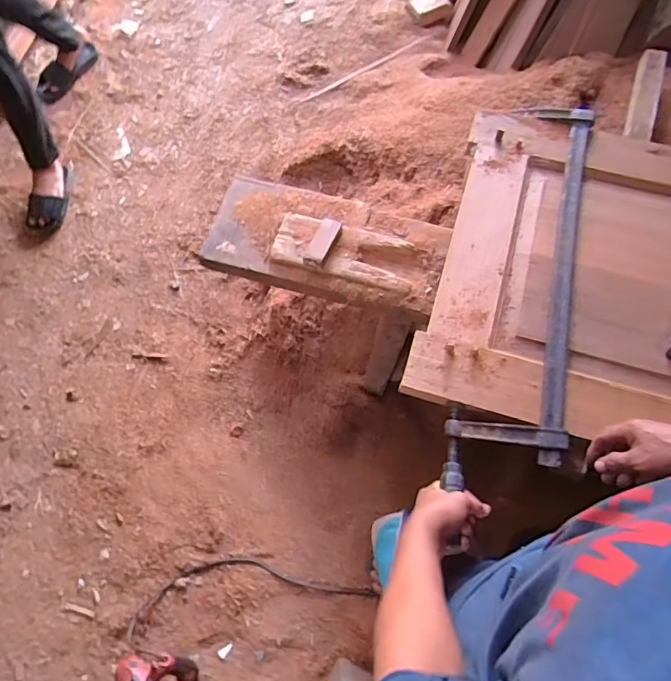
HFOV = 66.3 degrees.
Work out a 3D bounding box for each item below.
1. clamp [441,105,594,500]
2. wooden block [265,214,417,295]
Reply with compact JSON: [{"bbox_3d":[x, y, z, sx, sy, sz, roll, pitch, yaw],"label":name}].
[{"bbox_3d":[0.326,-0.110,0.836,0.155,0.039,0.736,17,68,6],"label":"clamp"},{"bbox_3d":[0.015,-0.166,0.941,0.255,0.023,0.109,16,71,5],"label":"wooden block"}]

